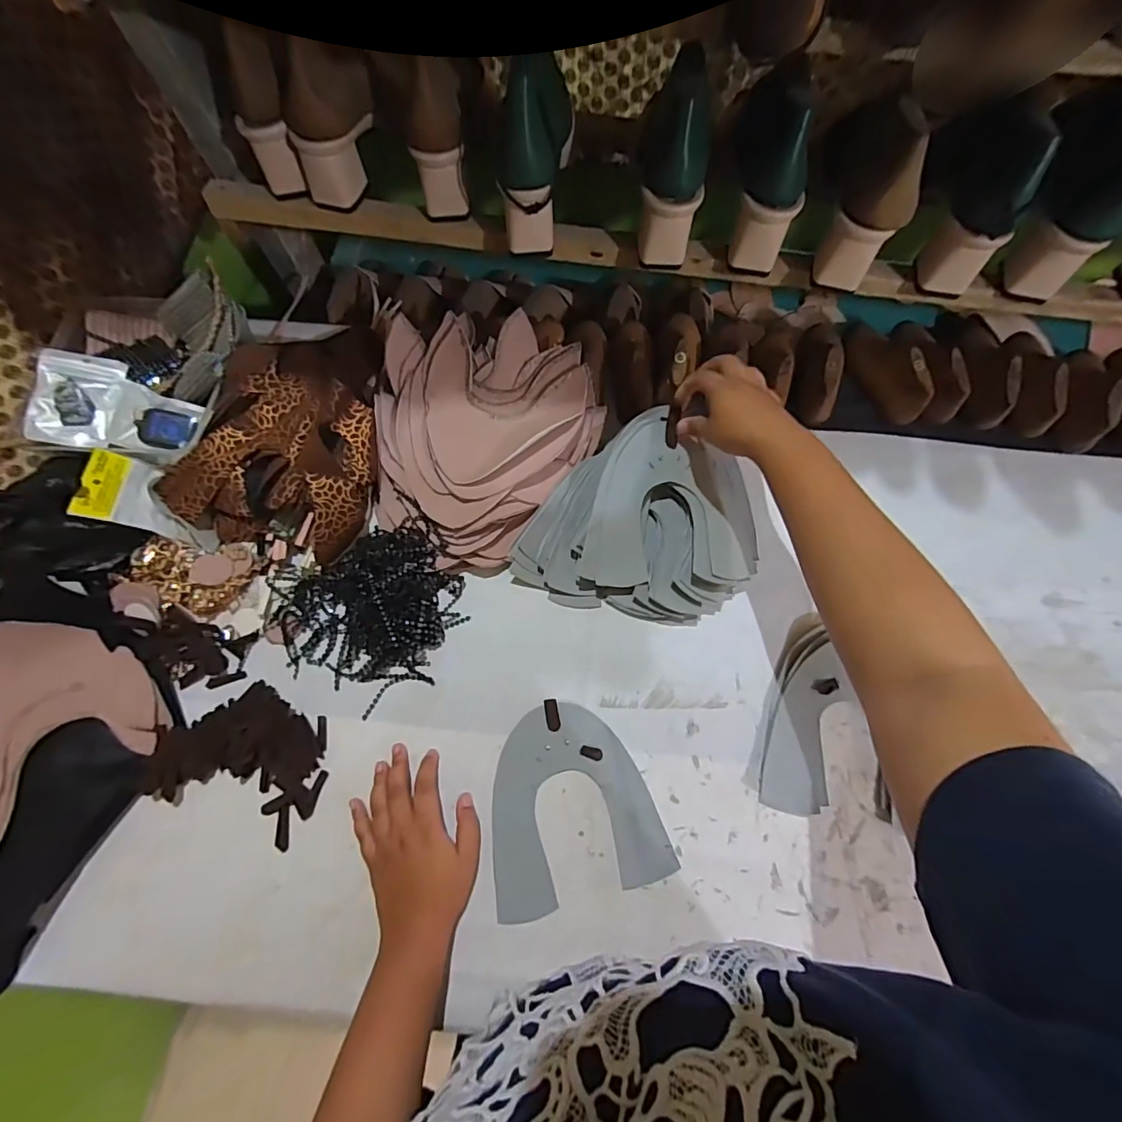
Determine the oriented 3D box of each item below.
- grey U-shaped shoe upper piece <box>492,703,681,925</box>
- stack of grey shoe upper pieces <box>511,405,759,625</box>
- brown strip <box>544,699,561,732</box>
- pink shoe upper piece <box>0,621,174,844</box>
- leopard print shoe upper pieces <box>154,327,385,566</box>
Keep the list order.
[{"bbox_3d":[0.006,0.213,0.450,0.148,0.011,0.156,-14,71,-4],"label":"grey U-shaped shoe upper piece"},{"bbox_3d":[0.090,-0.032,0.503,0.200,0.062,0.215,33,75,9],"label":"stack of grey shoe upper pieces"},{"bbox_3d":[-0.008,0.145,0.473,0.013,0.004,0.029,-10,71,-2],"label":"brown strip"},{"bbox_3d":[-0.469,0.134,0.454,0.160,0.027,0.174,-37,74,-11],"label":"pink shoe upper piece"},{"bbox_3d":[-0.272,-0.153,0.517,0.178,0.043,0.274,12,72,5],"label":"leopard print shoe upper pieces"}]

